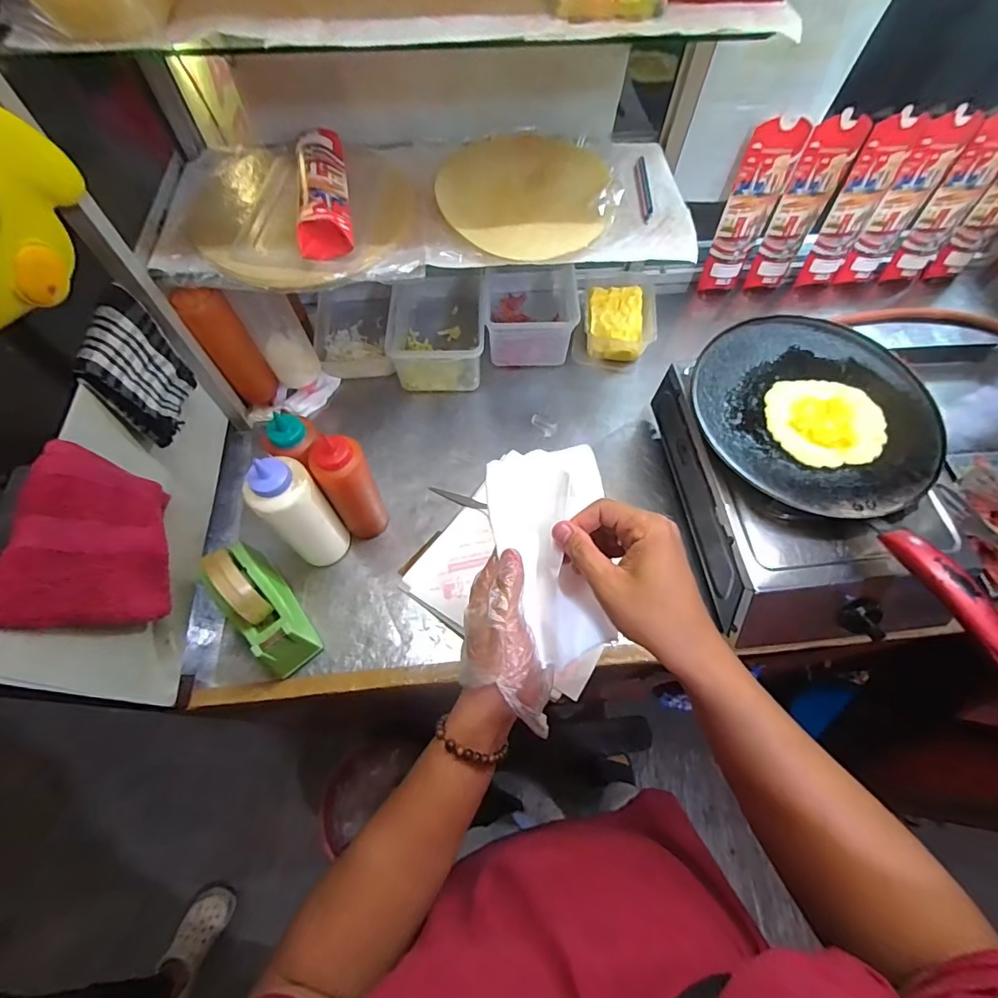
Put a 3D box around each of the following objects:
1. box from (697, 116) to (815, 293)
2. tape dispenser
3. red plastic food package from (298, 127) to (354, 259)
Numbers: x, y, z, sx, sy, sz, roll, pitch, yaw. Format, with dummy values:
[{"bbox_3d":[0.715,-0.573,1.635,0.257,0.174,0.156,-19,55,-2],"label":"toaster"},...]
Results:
[{"bbox_3d":[0.413,-0.473,0.794,0.083,0.259,0.033,2,50,0],"label":"box"},{"bbox_3d":[-0.285,0.123,0.561,0.059,0.124,0.153,-36,69,-18],"label":"tape dispenser"},{"bbox_3d":[-0.206,-0.359,0.560,0.056,0.056,0.182,-10,63,-6],"label":"red plastic food package"}]

